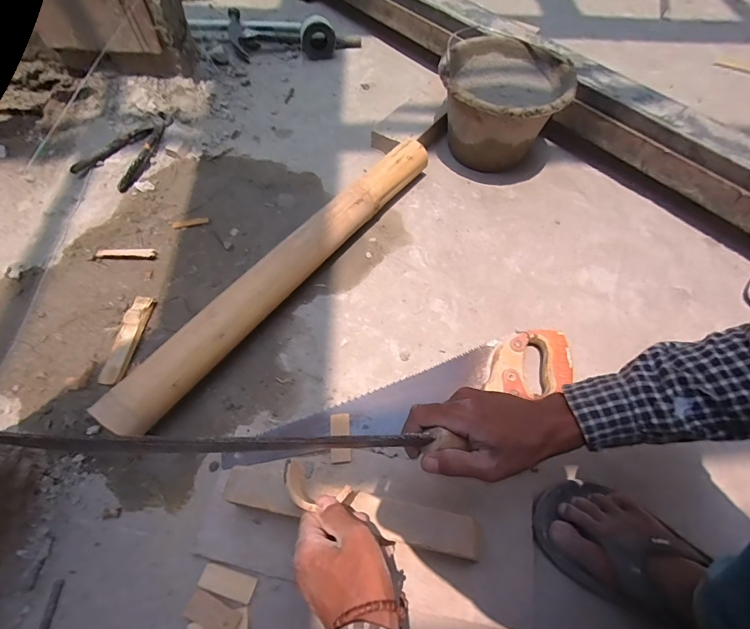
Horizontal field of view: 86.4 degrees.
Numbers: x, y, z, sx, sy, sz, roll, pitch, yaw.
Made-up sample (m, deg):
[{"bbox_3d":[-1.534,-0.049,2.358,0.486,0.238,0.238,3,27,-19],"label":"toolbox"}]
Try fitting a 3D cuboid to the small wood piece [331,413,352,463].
[{"bbox_3d":[-0.045,0.162,0.524,0.025,0.008,0.062,-3,59,-4],"label":"small wood piece"}]

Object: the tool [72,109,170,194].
[{"bbox_3d":[-0.480,-0.338,0.801,0.120,0.015,0.210,23,61,11],"label":"tool"}]

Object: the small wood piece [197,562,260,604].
[{"bbox_3d":[-0.164,0.300,0.447,0.060,0.007,0.025,16,60,7],"label":"small wood piece"}]

